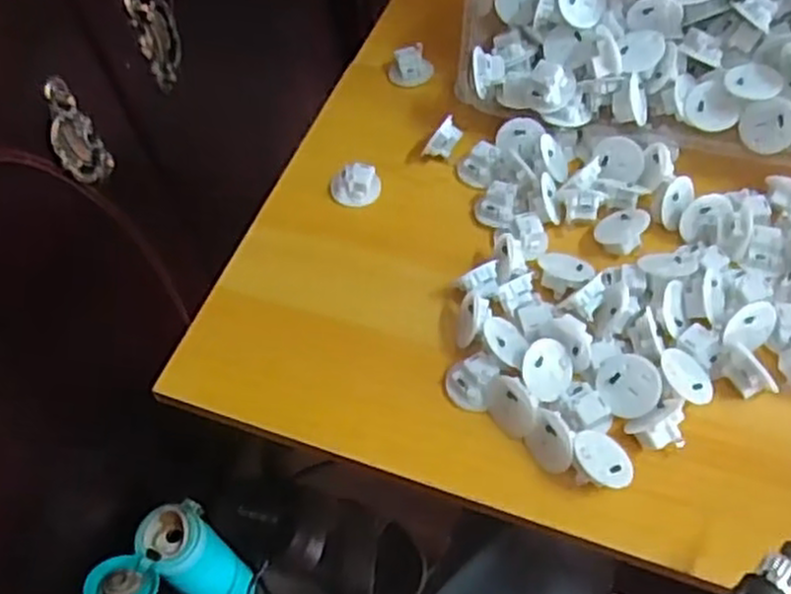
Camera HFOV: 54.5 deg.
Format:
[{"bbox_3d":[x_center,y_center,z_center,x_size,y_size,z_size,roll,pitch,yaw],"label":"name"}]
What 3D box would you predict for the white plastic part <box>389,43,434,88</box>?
[{"bbox_3d":[0.011,-0.171,0.569,0.032,0.017,0.027,-11,56,-3],"label":"white plastic part"}]

